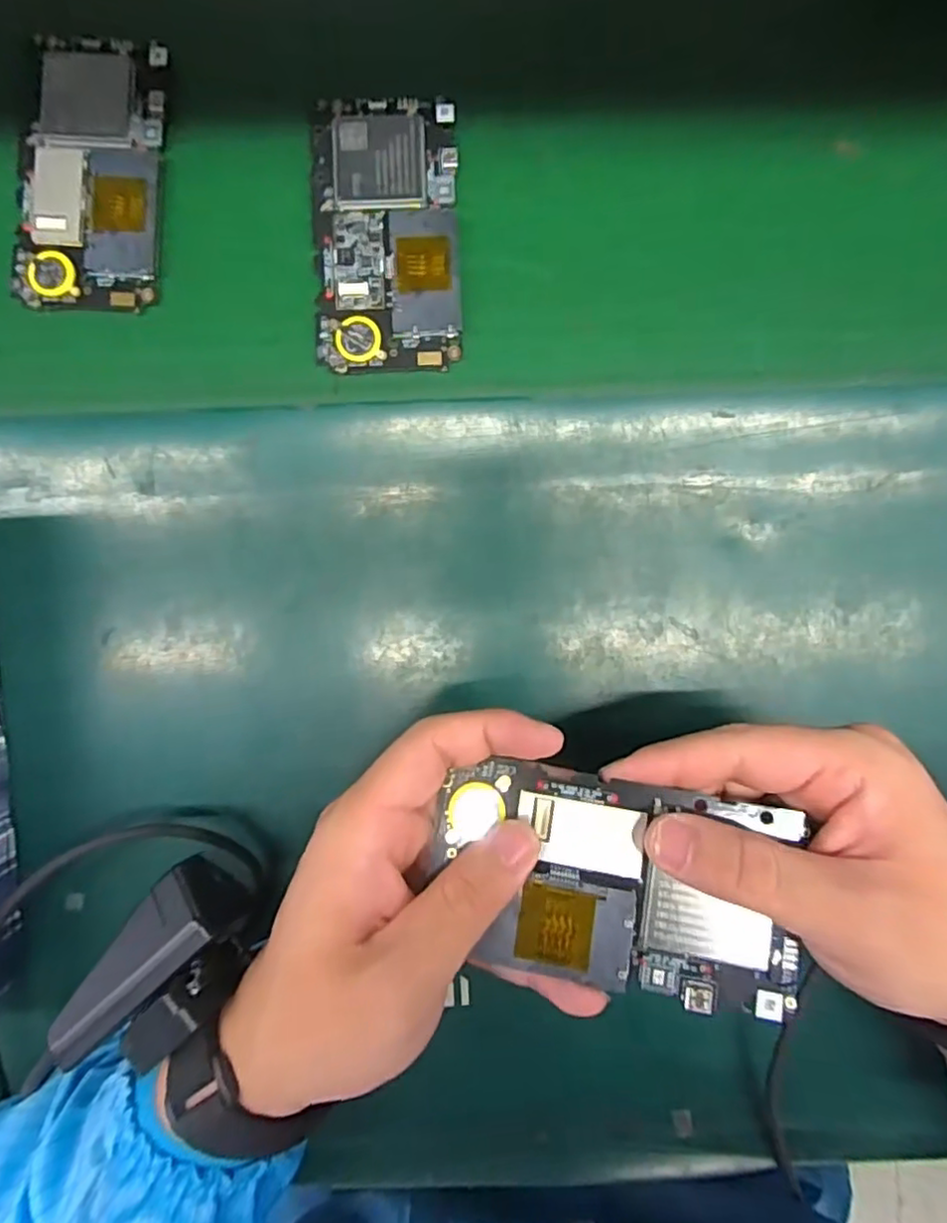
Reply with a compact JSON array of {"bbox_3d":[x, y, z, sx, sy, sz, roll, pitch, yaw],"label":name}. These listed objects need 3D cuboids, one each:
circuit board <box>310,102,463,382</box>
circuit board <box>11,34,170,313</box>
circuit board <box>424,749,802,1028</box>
[{"bbox_3d":[-0.040,-0.174,0.290,0.066,0.006,0.124,-1,90,0],"label":"circuit board"},{"bbox_3d":[-0.176,-0.202,0.291,0.063,0.004,0.123,3,90,0],"label":"circuit board"},{"bbox_3d":[0.049,0.093,0.217,0.121,0.004,0.066,9,78,5],"label":"circuit board"}]

